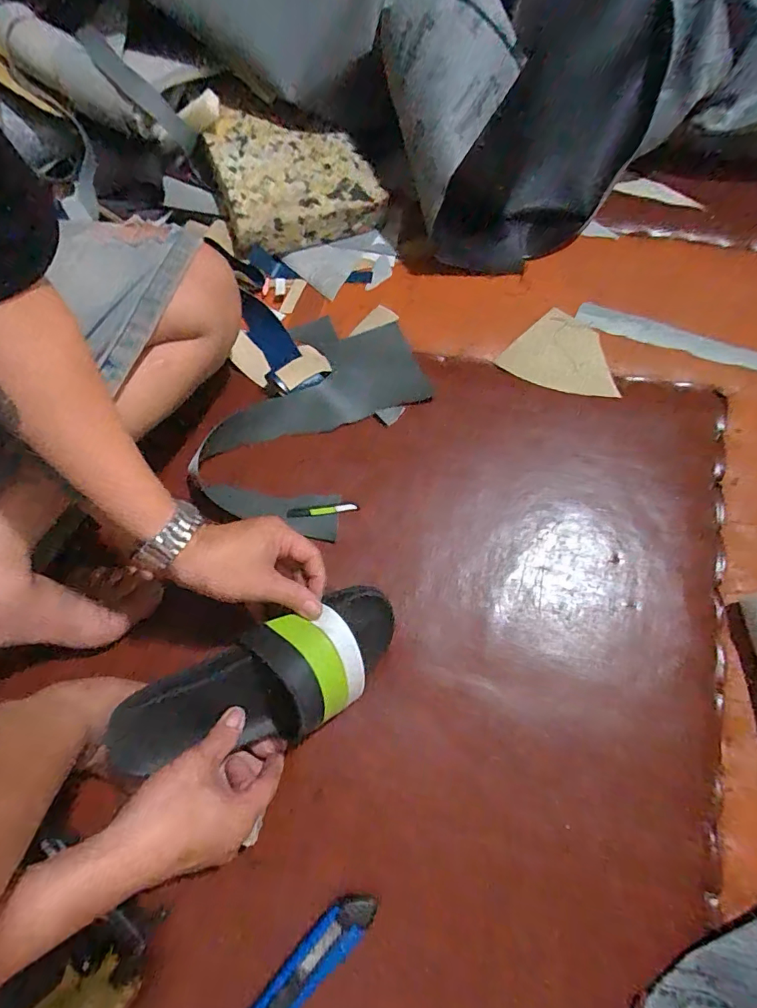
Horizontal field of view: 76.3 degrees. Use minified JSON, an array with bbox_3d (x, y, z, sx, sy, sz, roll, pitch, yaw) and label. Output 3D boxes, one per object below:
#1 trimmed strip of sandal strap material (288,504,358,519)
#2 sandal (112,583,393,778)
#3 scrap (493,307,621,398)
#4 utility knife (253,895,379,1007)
[{"bbox_3d":[-0.062,0.007,0.536,0.080,0.004,0.010,-5,68,0],"label":"trimmed strip of sandal strap material"},{"bbox_3d":[-0.102,0.159,0.435,0.254,0.067,0.099,-20,90,-8],"label":"sandal"},{"bbox_3d":[0.232,-0.177,0.590,0.132,0.005,0.114,38,74,15],"label":"scrap"},{"bbox_3d":[-0.071,0.390,0.383,0.032,0.019,0.178,41,75,16],"label":"utility knife"}]

